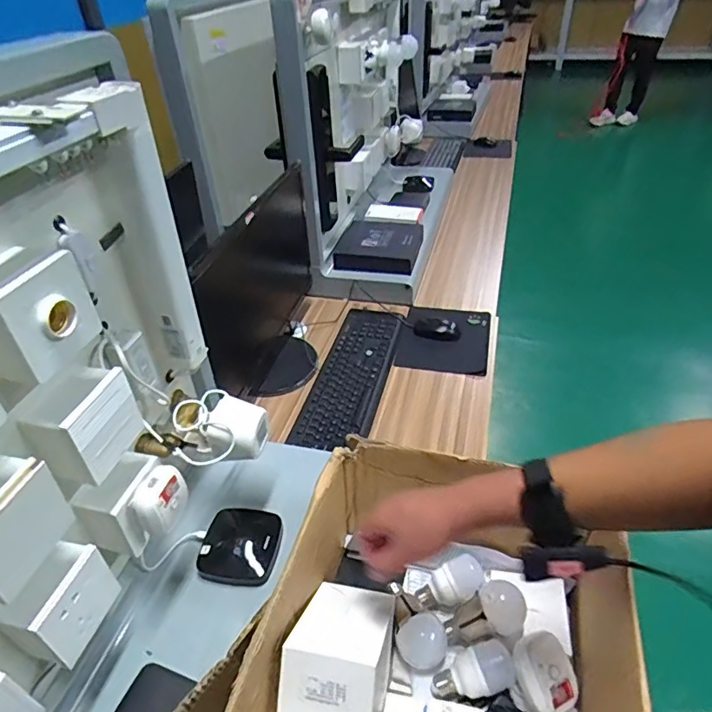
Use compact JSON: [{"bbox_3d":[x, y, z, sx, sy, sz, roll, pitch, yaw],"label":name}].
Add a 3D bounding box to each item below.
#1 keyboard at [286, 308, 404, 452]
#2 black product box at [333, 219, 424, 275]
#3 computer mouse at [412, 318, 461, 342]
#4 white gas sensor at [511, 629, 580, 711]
[{"bbox_3d":[-0.005,0.036,1.081,0.141,0.036,0.466,8,40,12],"label":"keyboard"},{"bbox_3d":[0.066,-0.301,1.356,0.207,0.046,0.231,7,40,11],"label":"black product box"},{"bbox_3d":[0.189,-0.061,1.181,0.107,0.034,0.057,10,41,14],"label":"computer mouse"},{"bbox_3d":[0.212,0.360,0.570,0.072,0.053,0.098,-29,76,-37],"label":"white gas sensor"}]

